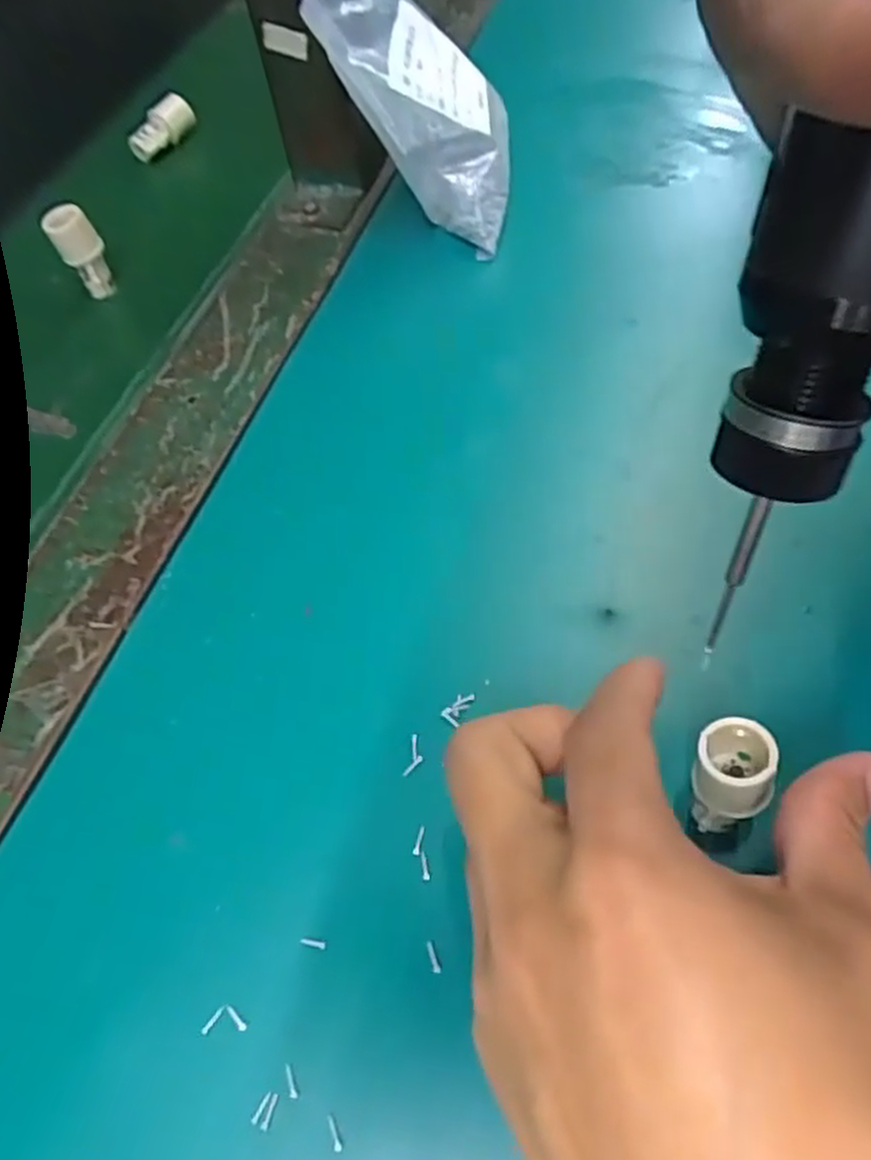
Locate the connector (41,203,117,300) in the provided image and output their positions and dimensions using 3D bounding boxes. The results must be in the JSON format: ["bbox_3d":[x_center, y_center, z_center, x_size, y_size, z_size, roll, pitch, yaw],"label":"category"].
[{"bbox_3d":[-0.172,-0.158,0.386,0.017,0.041,0.017,-2,56,2],"label":"connector"}]

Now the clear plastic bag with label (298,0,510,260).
[{"bbox_3d":[-0.009,-0.229,0.375,0.122,0.041,0.107,28,55,-31],"label":"clear plastic bag with label"}]

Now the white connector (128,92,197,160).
[{"bbox_3d":[-0.162,-0.267,0.471,0.043,0.019,0.014,-46,64,-3],"label":"white connector"}]

